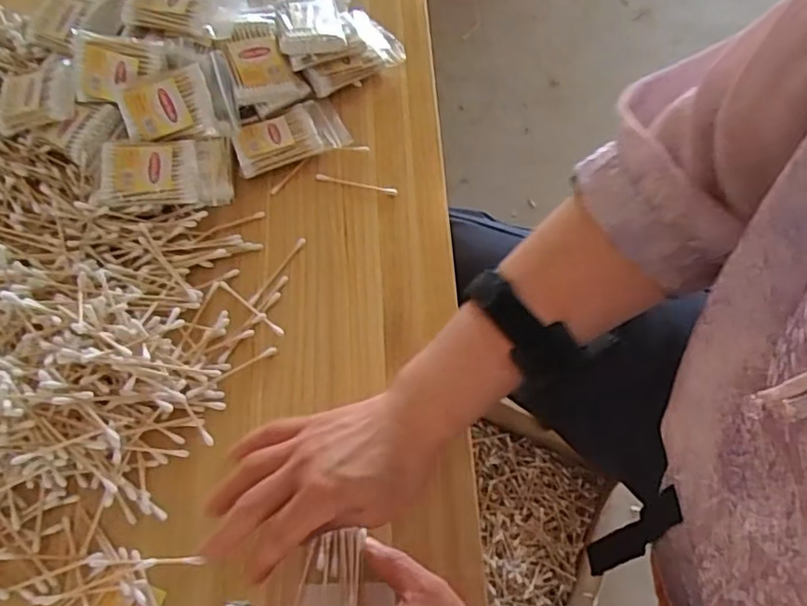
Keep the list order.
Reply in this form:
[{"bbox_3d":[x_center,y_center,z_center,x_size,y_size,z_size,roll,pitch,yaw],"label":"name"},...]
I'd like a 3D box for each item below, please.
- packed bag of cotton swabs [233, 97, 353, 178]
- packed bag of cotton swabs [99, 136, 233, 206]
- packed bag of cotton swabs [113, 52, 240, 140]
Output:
[{"bbox_3d":[-0.101,-0.150,0.558,0.096,0.017,0.060,-21,66,-9],"label":"packed bag of cotton swabs"},{"bbox_3d":[-0.195,-0.110,0.521,0.097,0.023,0.061,-8,64,-3],"label":"packed bag of cotton swabs"},{"bbox_3d":[-0.188,-0.168,0.532,0.090,0.023,0.062,-17,102,-16],"label":"packed bag of cotton swabs"}]

